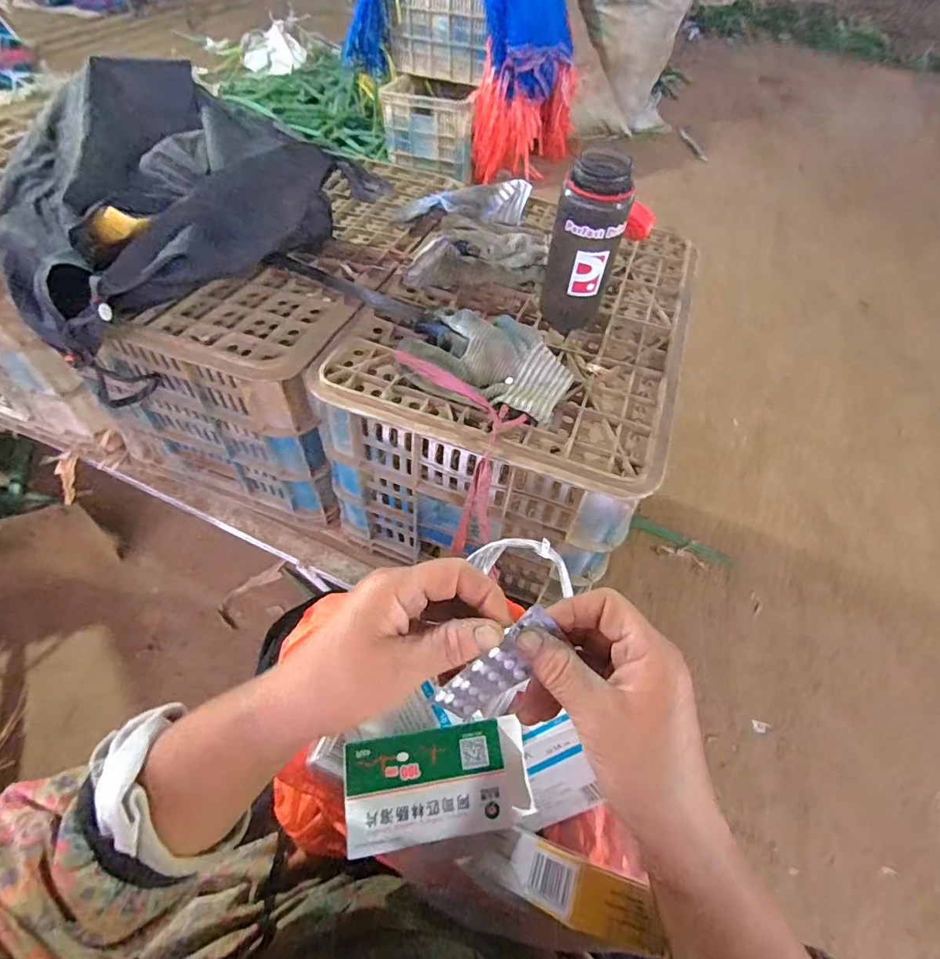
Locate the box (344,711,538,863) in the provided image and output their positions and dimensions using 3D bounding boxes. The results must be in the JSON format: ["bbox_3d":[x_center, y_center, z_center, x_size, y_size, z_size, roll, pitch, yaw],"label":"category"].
[{"bbox_3d":[-0.020,0.202,0.325,0.121,0.018,0.061,-7,55,-7],"label":"box"}]

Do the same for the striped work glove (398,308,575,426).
[{"bbox_3d":[0.015,-0.115,0.467,0.168,0.037,0.105,11,54,6],"label":"striped work glove"}]

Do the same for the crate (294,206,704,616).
[{"bbox_3d":[0.065,-0.140,0.630,0.339,0.228,0.493,17,55,11],"label":"crate"}]

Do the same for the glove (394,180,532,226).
[{"bbox_3d":[-0.011,-0.361,0.642,0.178,0.046,0.059,-2,54,-3],"label":"glove"}]

